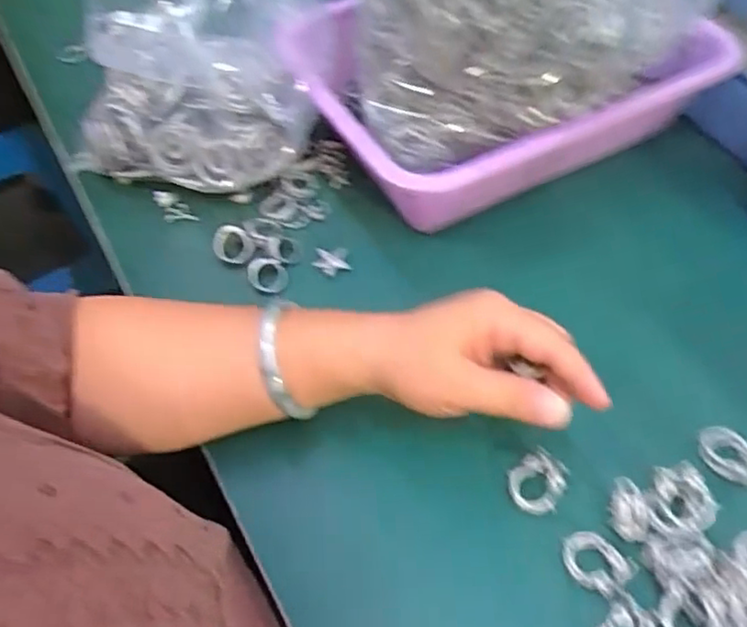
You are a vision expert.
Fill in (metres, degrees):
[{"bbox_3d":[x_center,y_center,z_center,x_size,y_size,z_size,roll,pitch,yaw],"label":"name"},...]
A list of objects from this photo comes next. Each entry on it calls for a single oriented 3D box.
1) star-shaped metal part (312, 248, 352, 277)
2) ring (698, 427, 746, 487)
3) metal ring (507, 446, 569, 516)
[{"bbox_3d":[-0.030,-0.038,0.456,0.026,0.004,0.021,-1,56,2],"label":"star-shaped metal part"},{"bbox_3d":[0.206,0.082,0.365,0.026,0.013,0.035,-39,63,-21],"label":"ring"},{"bbox_3d":[0.092,0.095,0.355,0.032,0.011,0.029,-40,63,-22],"label":"metal ring"}]

